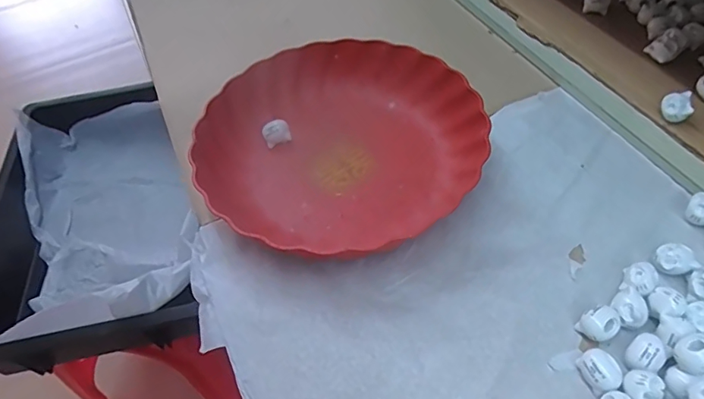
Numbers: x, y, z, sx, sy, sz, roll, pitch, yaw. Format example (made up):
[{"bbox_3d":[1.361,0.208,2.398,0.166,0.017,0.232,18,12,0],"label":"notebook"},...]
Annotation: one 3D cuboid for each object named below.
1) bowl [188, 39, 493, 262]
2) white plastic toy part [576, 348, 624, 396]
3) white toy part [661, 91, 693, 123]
[{"bbox_3d":[-0.014,-0.053,0.433,0.239,0.056,0.219,-2,53,3],"label":"bowl"},{"bbox_3d":[0.158,0.109,0.308,0.019,0.016,0.025,-16,53,-7],"label":"white plastic toy part"},{"bbox_3d":[0.282,-0.078,0.421,0.021,0.021,0.023,5,54,8],"label":"white toy part"}]

